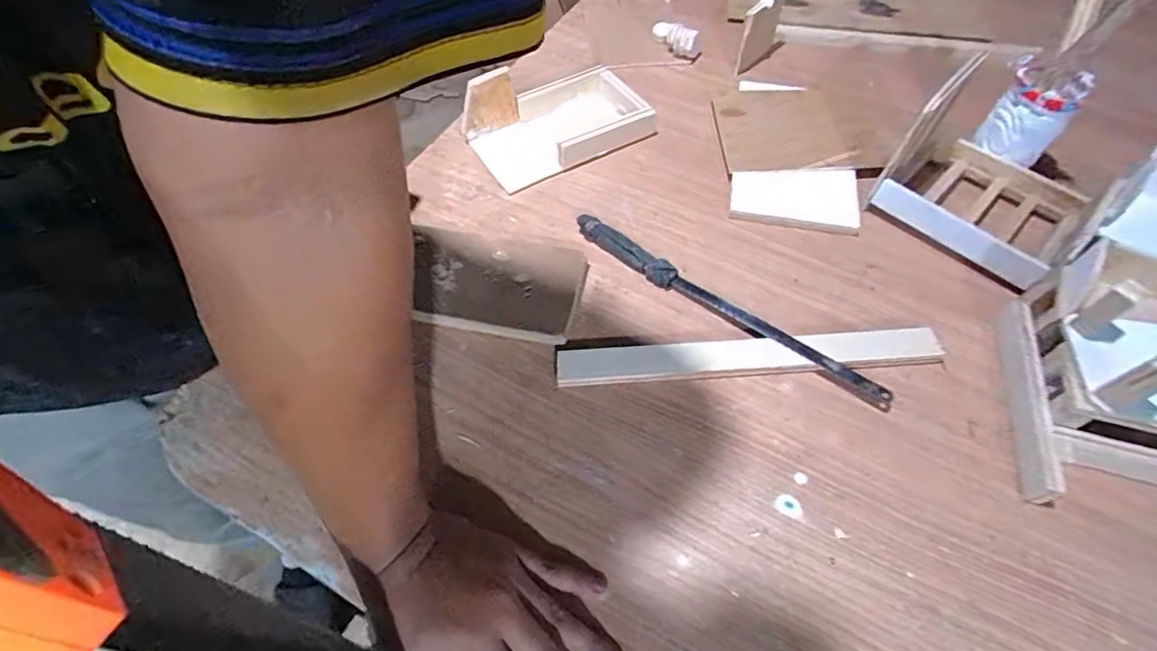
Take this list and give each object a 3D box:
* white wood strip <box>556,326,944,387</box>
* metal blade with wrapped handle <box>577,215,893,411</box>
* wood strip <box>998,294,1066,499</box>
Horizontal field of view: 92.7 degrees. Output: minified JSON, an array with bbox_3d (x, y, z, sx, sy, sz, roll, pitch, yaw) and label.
[{"bbox_3d":[0.144,0.025,0.464,0.321,0.013,0.034,-3,57,-3],"label":"white wood strip"},{"bbox_3d":[0.121,-0.017,0.484,0.309,0.019,0.020,34,63,20],"label":"metal blade with wrapped handle"},{"bbox_3d":[0.356,0.051,0.441,0.023,0.025,0.176,13,58,8],"label":"wood strip"}]

